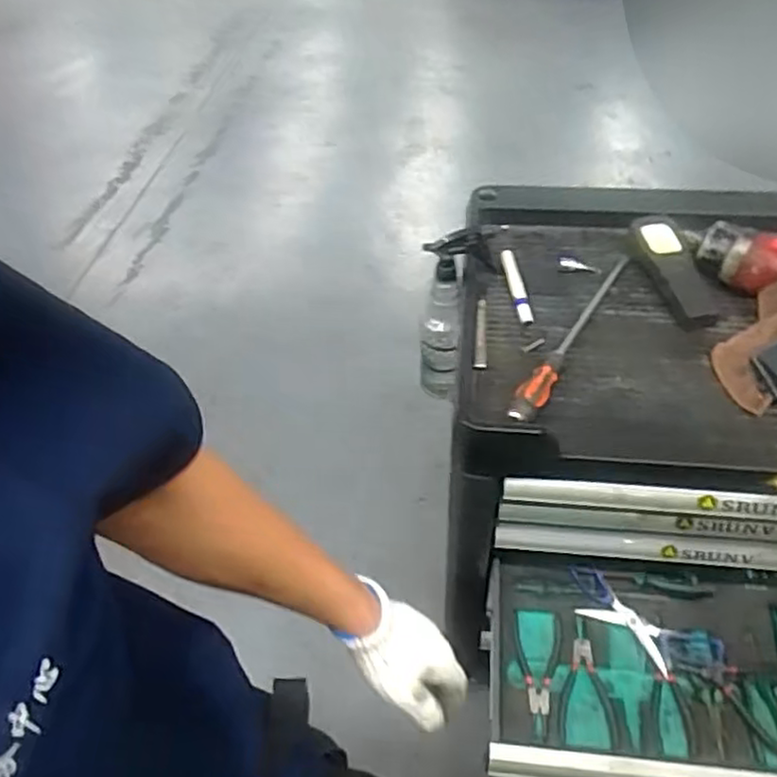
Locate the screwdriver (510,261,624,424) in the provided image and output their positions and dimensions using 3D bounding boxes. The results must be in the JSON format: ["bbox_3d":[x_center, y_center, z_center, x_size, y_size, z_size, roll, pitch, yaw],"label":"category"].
[{"bbox_3d":[0.225,-0.073,0.830,0.035,0.030,0.327,22,54,21],"label":"screwdriver"}]

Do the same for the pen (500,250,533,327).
[{"bbox_3d":[0.170,-0.135,0.889,0.021,0.021,0.121,-6,49,-2],"label":"pen"}]

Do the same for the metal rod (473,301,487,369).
[{"bbox_3d":[0.119,-0.073,0.853,0.016,0.012,0.116,4,50,7],"label":"metal rod"}]

